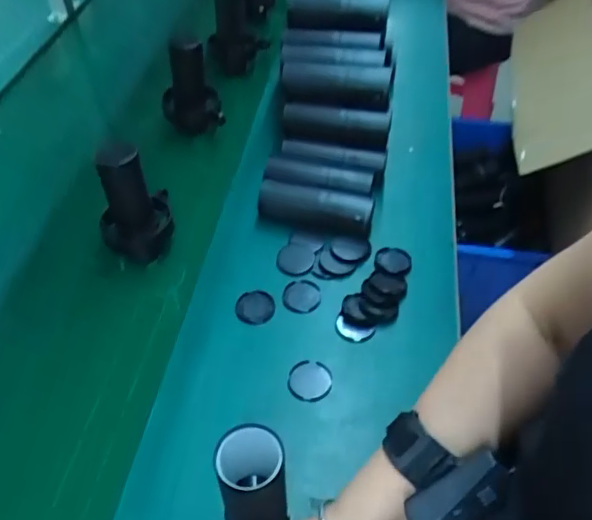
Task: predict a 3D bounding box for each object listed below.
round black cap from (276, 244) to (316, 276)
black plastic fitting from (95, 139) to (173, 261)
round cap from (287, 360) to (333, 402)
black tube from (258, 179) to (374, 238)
[{"bbox_3d":[0.000,-0.002,0.760,0.049,0.005,0.057,5,48,4],"label":"round black cap"},{"bbox_3d":[-0.221,-0.077,0.755,0.092,0.210,0.071,-12,49,-11],"label":"black plastic fitting"},{"bbox_3d":[0.016,0.139,0.644,0.049,0.004,0.049,6,48,5],"label":"round cap"},{"bbox_3d":[0.027,-0.073,0.792,0.160,0.045,0.048,11,49,10],"label":"black tube"}]

